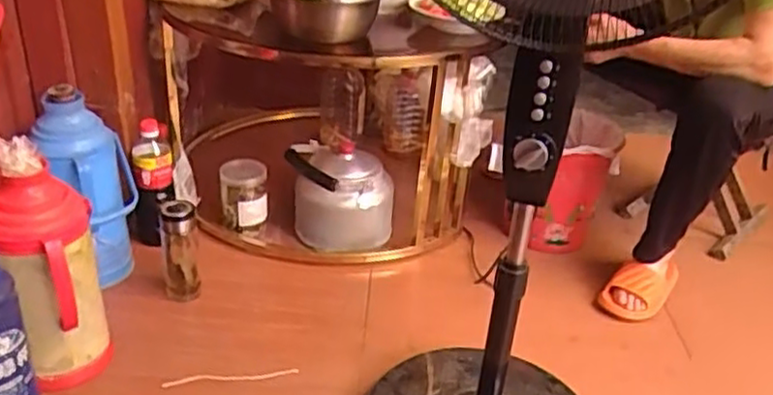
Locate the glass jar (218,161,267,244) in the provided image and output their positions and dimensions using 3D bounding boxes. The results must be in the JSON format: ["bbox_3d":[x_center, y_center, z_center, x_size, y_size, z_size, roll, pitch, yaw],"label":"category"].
[{"bbox_3d":[-0.296,0.014,1.486,0.096,0.141,0.093,-3,30,-13],"label":"glass jar"}]

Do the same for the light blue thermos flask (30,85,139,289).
[{"bbox_3d":[-0.518,-0.007,1.263,0.118,0.352,0.119,11,30,13],"label":"light blue thermos flask"}]

